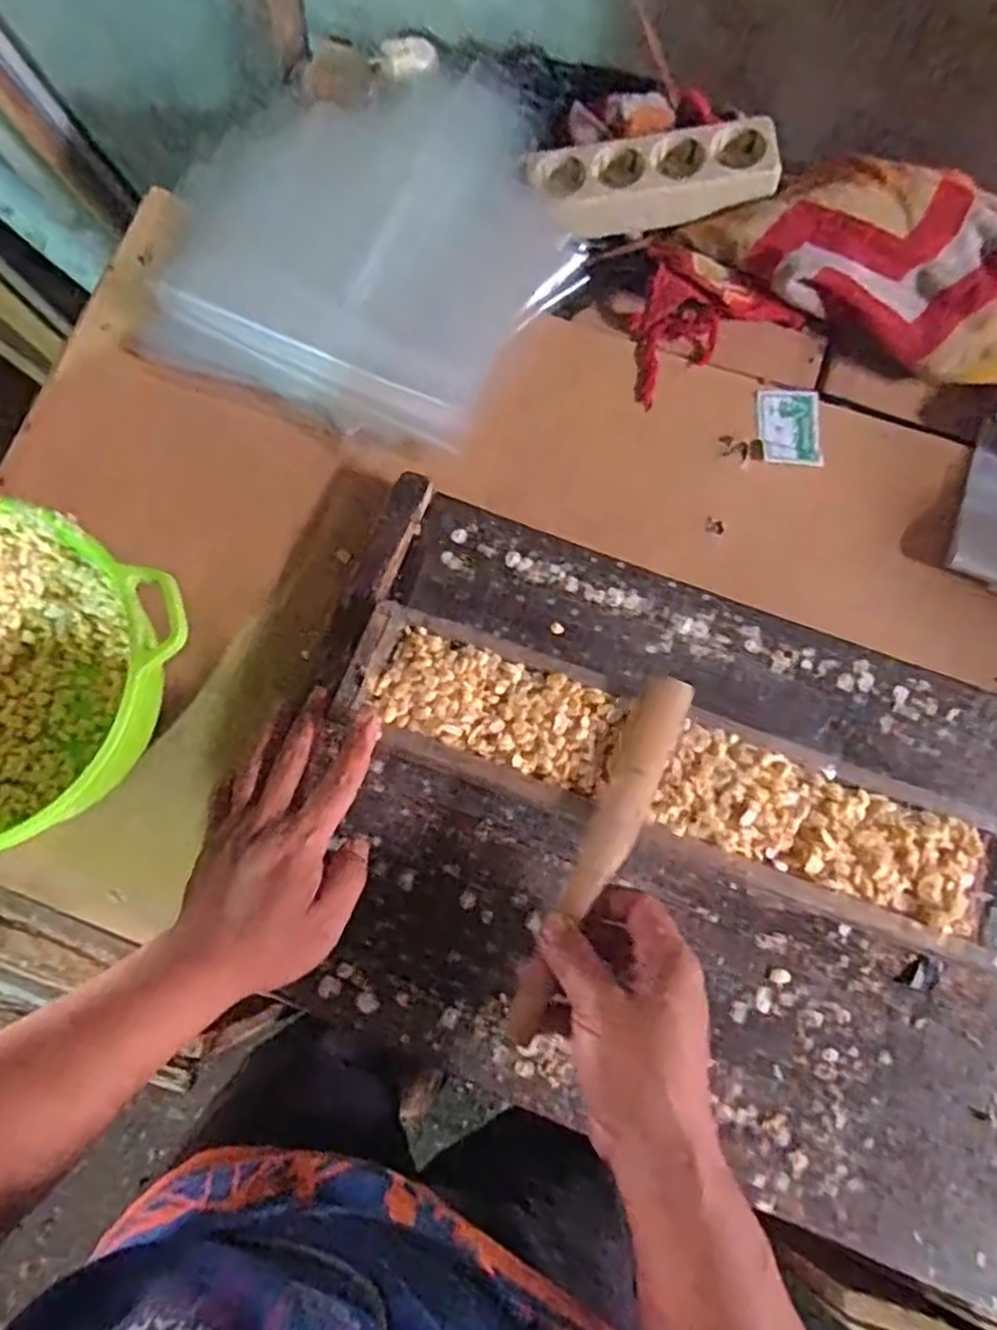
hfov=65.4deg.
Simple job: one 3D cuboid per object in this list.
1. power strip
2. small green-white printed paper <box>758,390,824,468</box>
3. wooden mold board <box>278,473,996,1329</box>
[{"bbox_3d":[0.116,-0.377,0.590,0.180,0.032,0.063,-6,79,2],"label":"power strip"},{"bbox_3d":[0.222,-0.181,0.590,0.047,0.005,0.064,5,77,3],"label":"small green-white printed paper"},{"bbox_3d":[0.210,0.152,0.469,0.719,0.052,0.367,25,79,6],"label":"wooden mold board"}]

